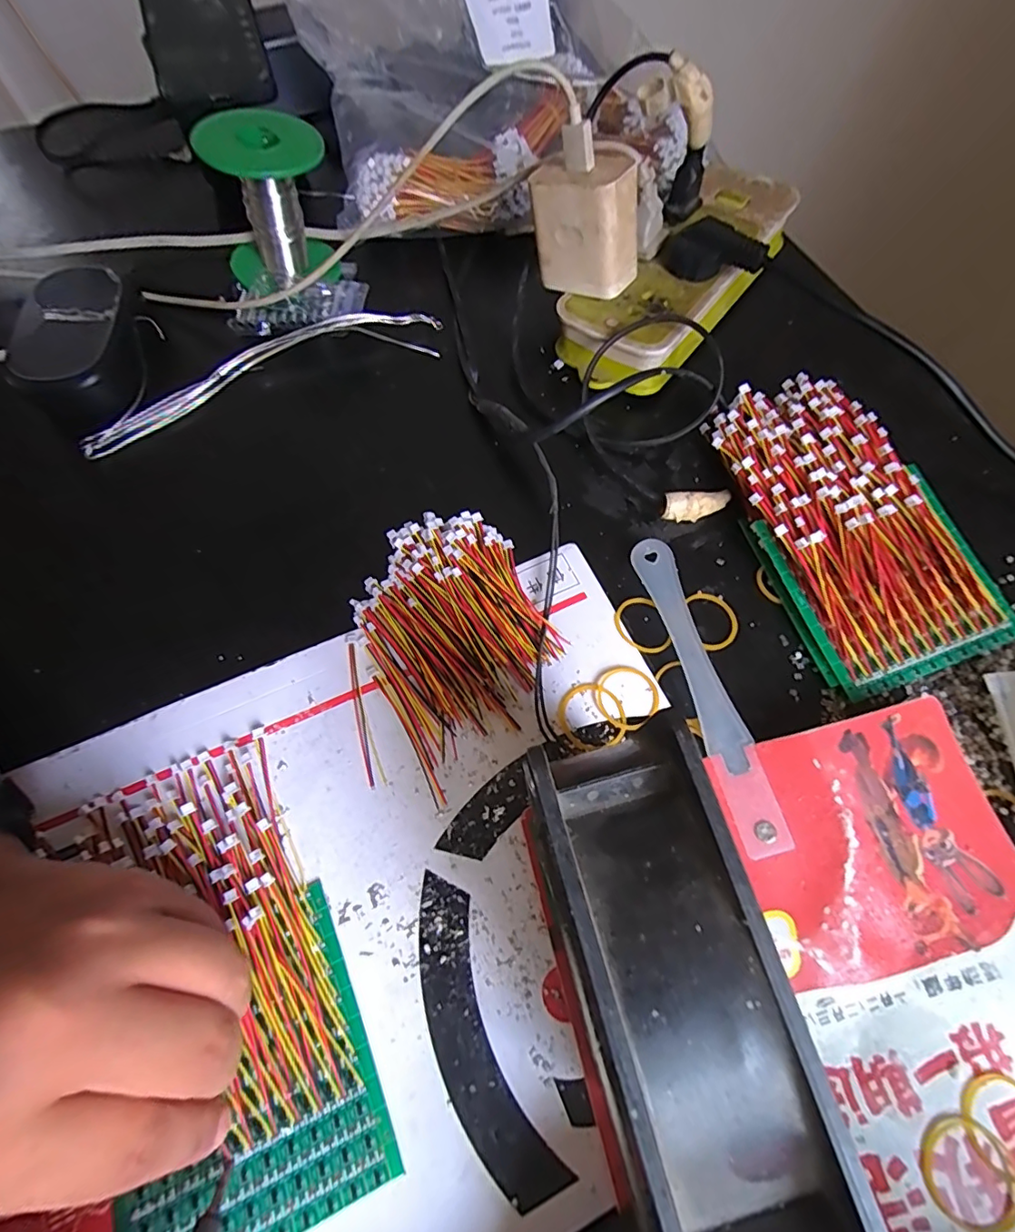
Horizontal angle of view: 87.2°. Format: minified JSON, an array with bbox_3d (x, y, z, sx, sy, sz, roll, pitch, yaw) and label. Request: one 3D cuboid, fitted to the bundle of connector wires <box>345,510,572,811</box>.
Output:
[{"bbox_3d":[-0.026,0.005,0.259,0.088,0.020,0.117,-24,69,-9],"label":"bundle of connector wires"}]

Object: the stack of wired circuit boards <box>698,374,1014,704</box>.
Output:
[{"bbox_3d":[0.176,-0.050,0.276,0.093,0.032,0.165,-20,69,-7],"label":"stack of wired circuit boards"}]

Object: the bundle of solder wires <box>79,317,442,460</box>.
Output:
[{"bbox_3d":[-0.142,-0.146,0.324,0.217,0.021,0.039,-24,69,-9],"label":"bundle of solder wires"}]

